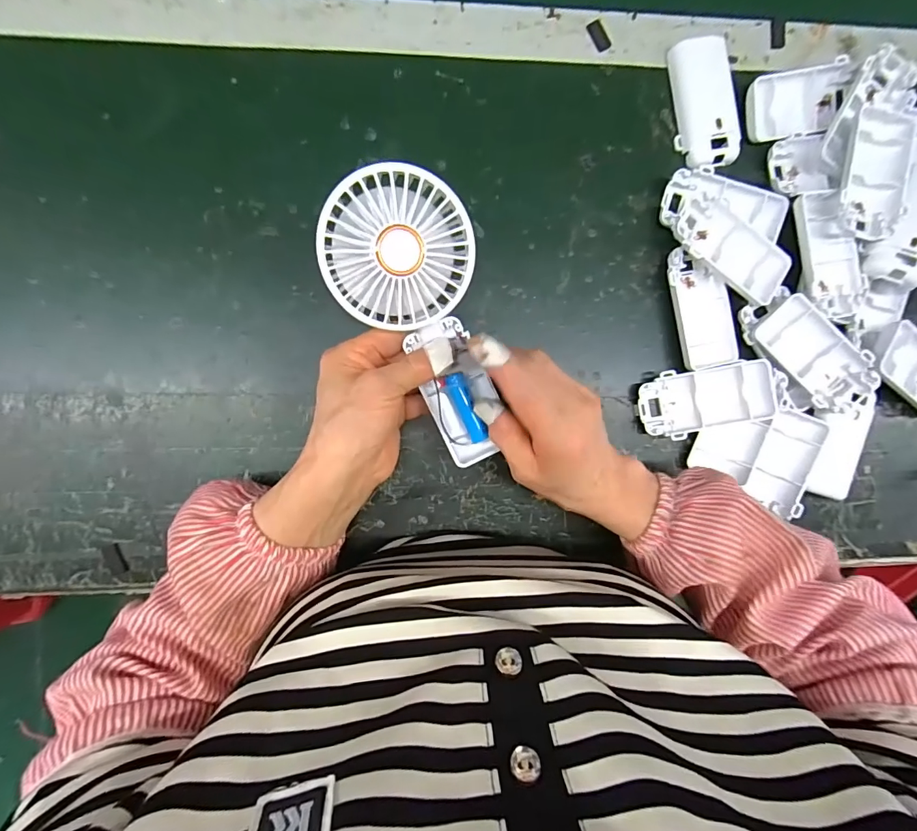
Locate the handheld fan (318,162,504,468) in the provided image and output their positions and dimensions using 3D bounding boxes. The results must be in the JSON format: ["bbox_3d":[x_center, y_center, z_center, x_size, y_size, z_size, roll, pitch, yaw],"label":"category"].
[{"bbox_3d":[-0.018,-0.053,0.269,0.081,0.029,0.175,-21,115,-2],"label":"handheld fan"}]

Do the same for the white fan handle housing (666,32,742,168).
[{"bbox_3d":[0.189,-0.239,0.335,0.045,0.013,0.097,-9,92,-3],"label":"white fan handle housing"}]

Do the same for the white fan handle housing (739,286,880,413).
[{"bbox_3d":[0.270,-0.046,0.334,0.113,0.014,0.050,44,89,-3],"label":"white fan handle housing"}]

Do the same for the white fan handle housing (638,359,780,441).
[{"bbox_3d":[0.191,-0.012,0.337,0.098,0.020,0.049,-7,92,-3],"label":"white fan handle housing"}]

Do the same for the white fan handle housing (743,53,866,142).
[{"bbox_3d":[0.263,-0.240,0.341,0.083,0.016,0.045,-15,92,-3],"label":"white fan handle housing"}]

